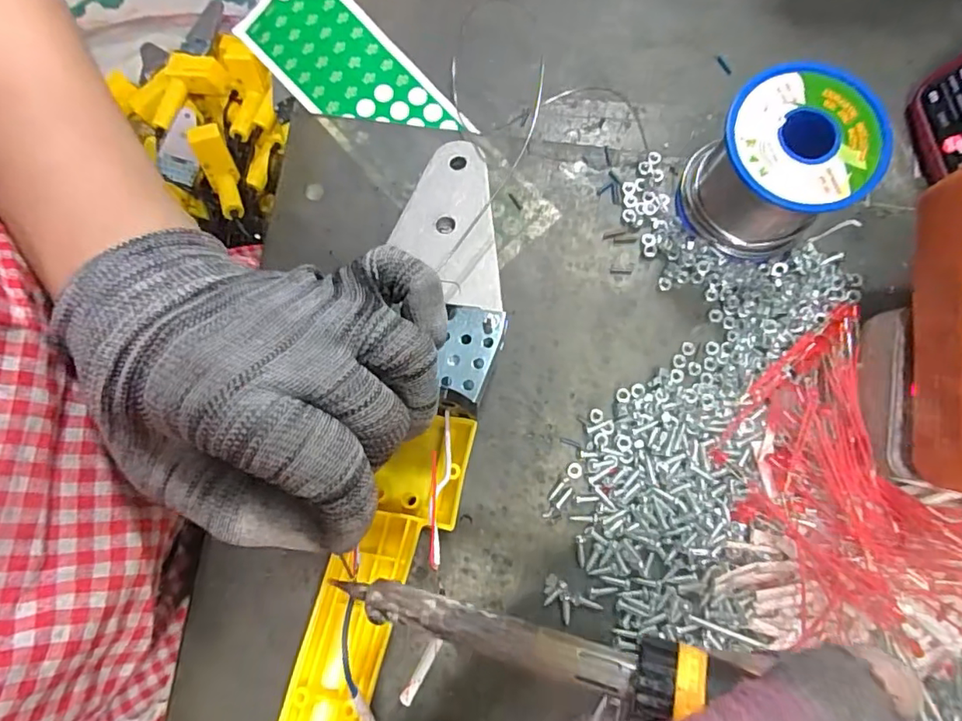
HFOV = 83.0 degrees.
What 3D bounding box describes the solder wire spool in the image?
[{"bbox_3d":[0.137,-0.088,0.256,0.066,0.064,0.062,0,79,1],"label":"solder wire spool"}]

